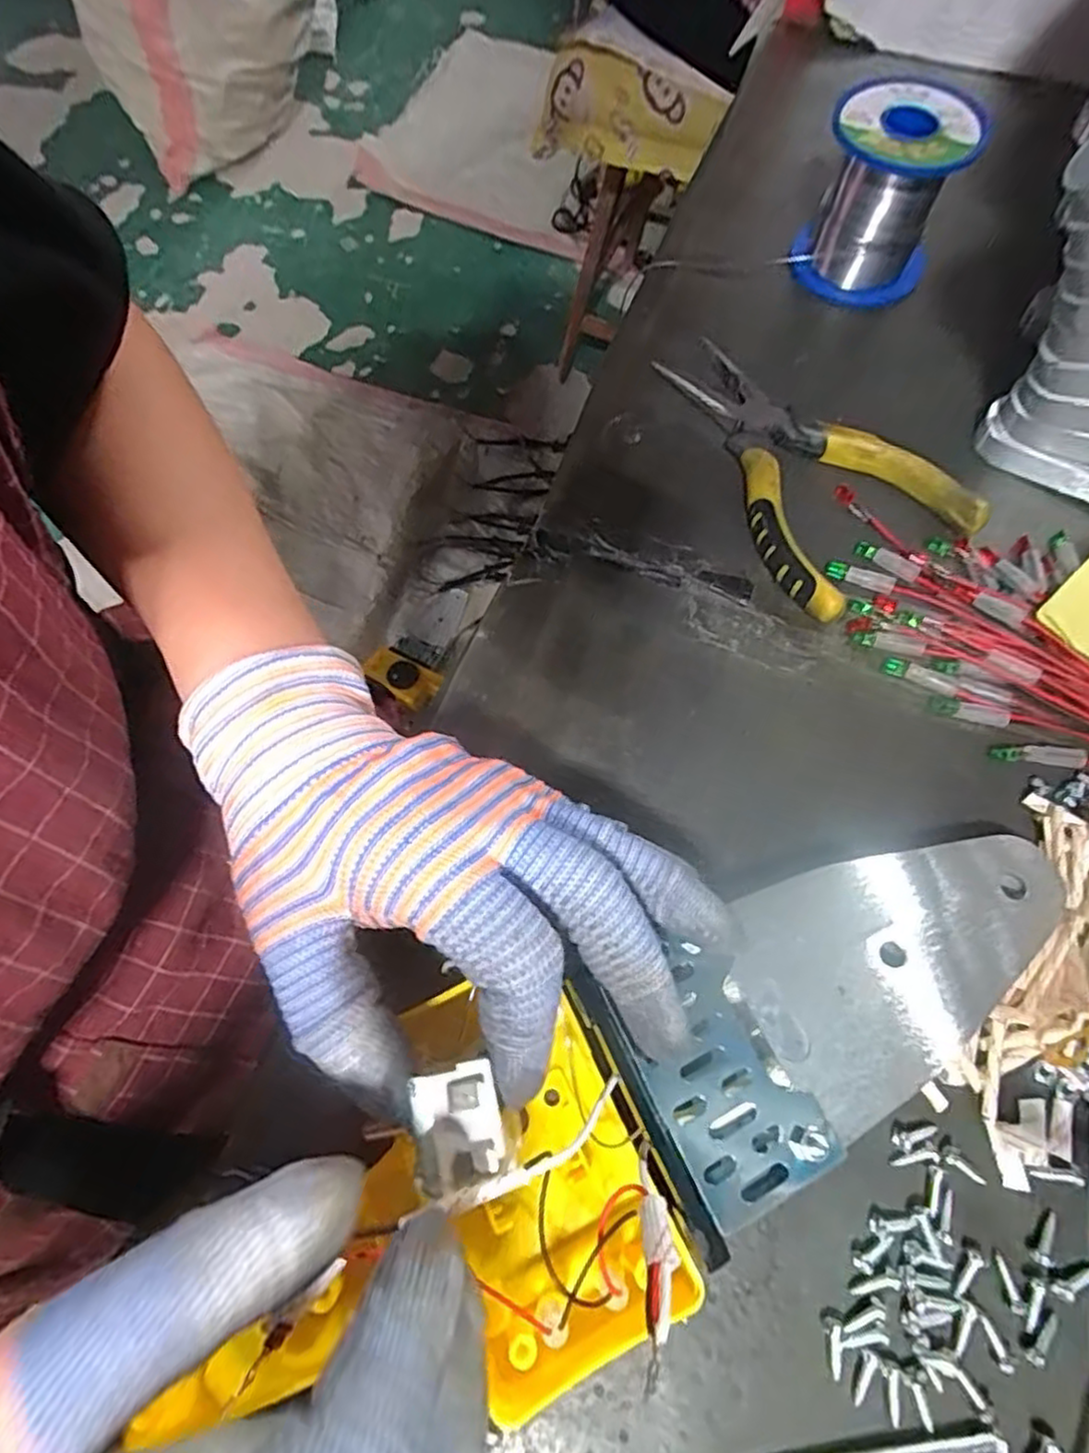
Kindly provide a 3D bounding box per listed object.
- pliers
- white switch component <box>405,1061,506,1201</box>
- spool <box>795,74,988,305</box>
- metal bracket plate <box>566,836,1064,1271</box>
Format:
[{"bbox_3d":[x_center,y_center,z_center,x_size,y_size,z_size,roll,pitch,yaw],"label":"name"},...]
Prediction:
[{"bbox_3d":[0.109,-0.122,0.302,0.088,0.014,0.146,-28,71,-9],"label":"pliers"},{"bbox_3d":[-0.022,0.099,0.171,0.022,0.006,0.027,-15,69,-4],"label":"white switch component"},{"bbox_3d":[0.160,-0.253,0.331,0.062,0.066,0.063,16,70,7],"label":"spool"},{"bbox_3d":[0.093,0.076,0.211,0.159,0.013,0.069,-26,70,-19],"label":"metal bracket plate"}]

